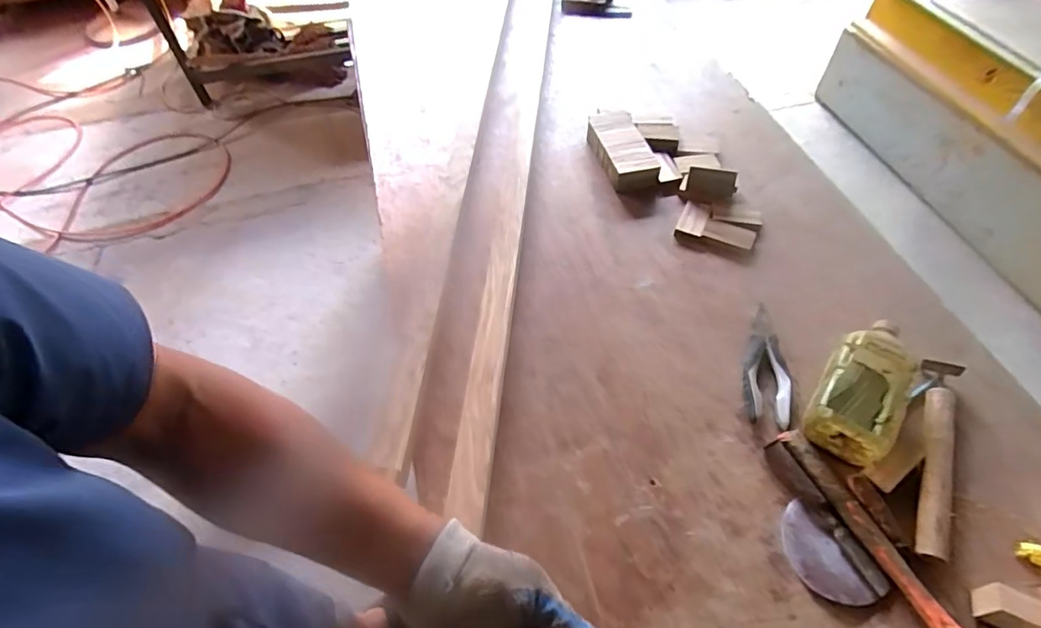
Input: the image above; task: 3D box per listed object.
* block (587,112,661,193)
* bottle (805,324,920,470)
[{"bbox_3d":[0.194,-0.317,0.980,0.088,0.048,0.203,-13,56,-7],"label":"block"},{"bbox_3d":[0.448,0.090,0.668,0.095,0.081,0.203,28,60,20],"label":"bottle"}]

